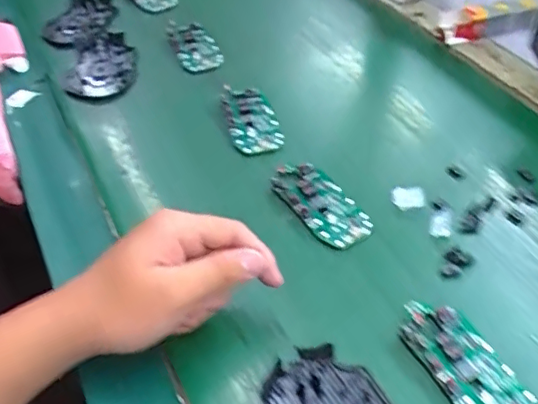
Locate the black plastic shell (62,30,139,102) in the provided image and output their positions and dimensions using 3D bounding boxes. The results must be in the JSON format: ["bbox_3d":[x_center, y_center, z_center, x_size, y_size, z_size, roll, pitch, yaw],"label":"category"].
[{"bbox_3d":[-0.182,-0.145,0.615,0.077,0.022,0.134,-5,45,-4],"label":"black plastic shell"}]

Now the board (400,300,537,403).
[{"bbox_3d":[0.122,0.101,0.351,0.046,0.013,0.099,-22,48,-19],"label":"board"}]

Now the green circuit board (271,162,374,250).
[{"bbox_3d":[0.043,0.000,0.453,0.049,0.009,0.091,-26,50,-23],"label":"green circuit board"}]

